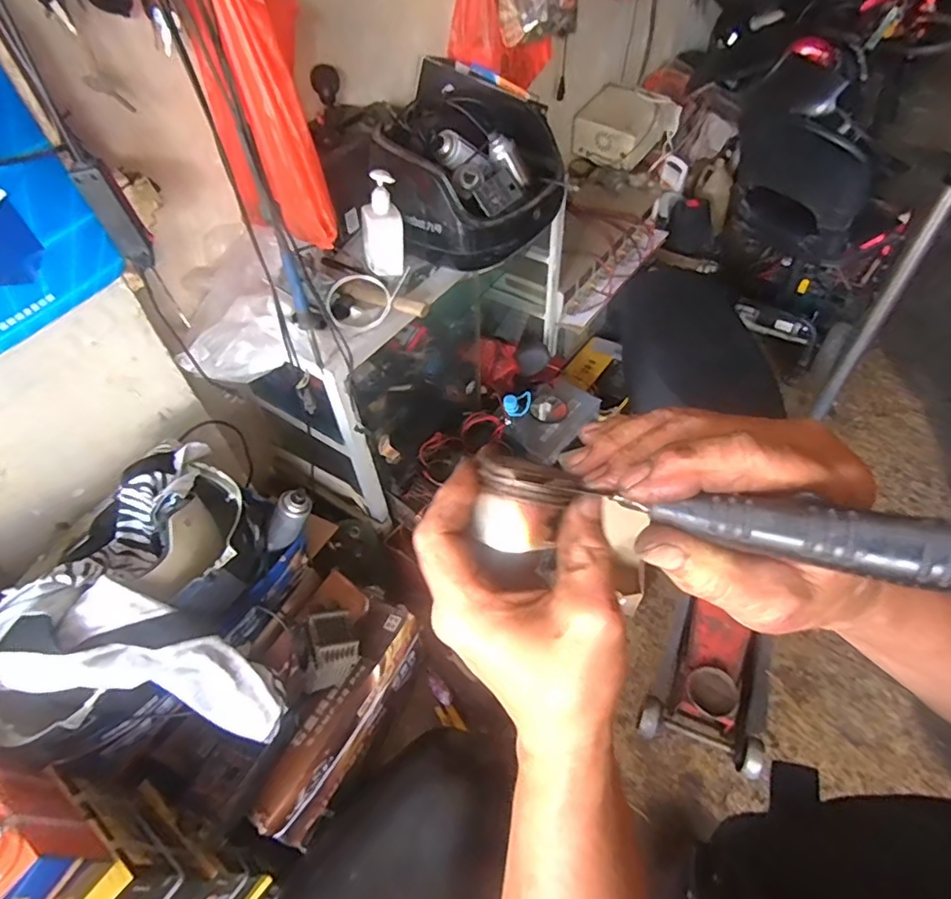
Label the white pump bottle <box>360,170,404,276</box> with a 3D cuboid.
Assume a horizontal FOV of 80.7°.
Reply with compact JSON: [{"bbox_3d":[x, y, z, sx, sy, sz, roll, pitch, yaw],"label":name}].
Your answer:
[{"bbox_3d":[-0.172,-0.403,1.014,0.081,0.175,0.063,-10,51,-4],"label":"white pump bottle"}]

